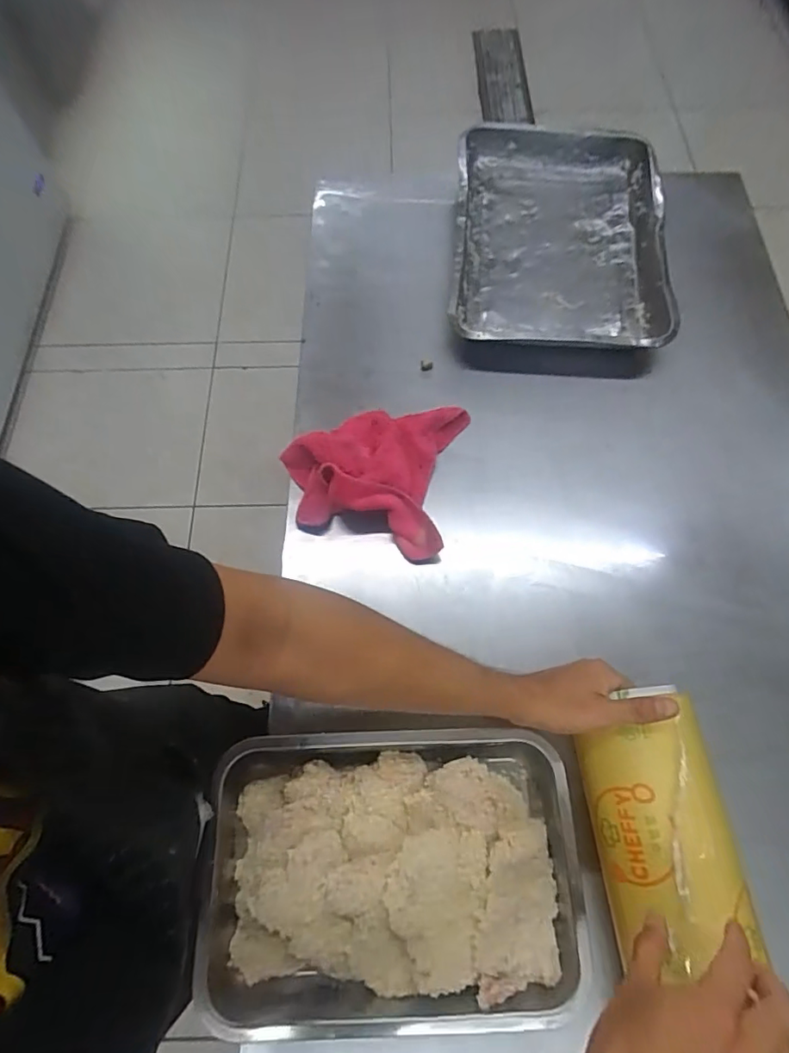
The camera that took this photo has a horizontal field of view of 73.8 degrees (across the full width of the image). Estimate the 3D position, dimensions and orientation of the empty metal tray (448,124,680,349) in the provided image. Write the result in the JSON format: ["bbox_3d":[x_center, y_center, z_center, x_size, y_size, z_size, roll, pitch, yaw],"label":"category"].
[{"bbox_3d":[0.223,-0.401,0.734,0.271,0.061,0.404,5,70,2],"label":"empty metal tray"}]

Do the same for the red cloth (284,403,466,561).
[{"bbox_3d":[-0.029,-0.074,0.599,0.199,0.050,0.189,11,70,4],"label":"red cloth"}]

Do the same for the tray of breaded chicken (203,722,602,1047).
[{"bbox_3d":[-0.005,0.289,0.446,0.308,0.063,0.211,-2,70,-1],"label":"tray of breaded chicken"}]

